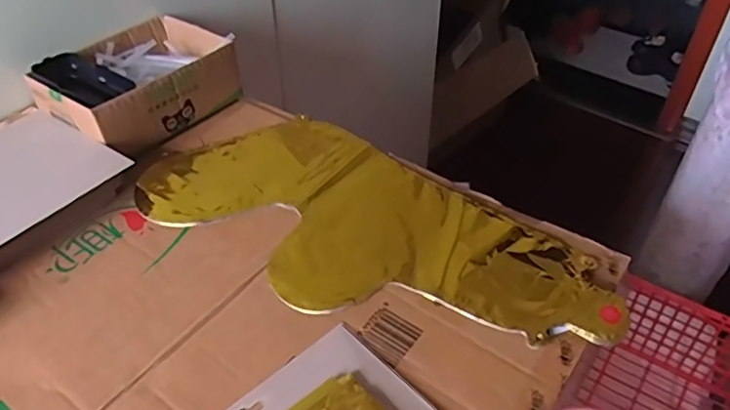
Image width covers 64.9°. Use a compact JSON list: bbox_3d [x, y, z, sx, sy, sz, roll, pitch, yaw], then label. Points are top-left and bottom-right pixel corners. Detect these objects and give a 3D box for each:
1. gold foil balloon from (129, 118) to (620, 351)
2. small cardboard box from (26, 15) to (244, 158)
[{"bbox_3d":[-0.002,0.017,0.510,0.423,0.017,0.191,26,48,27],"label":"gold foil balloon"},{"bbox_3d":[-0.248,-0.133,0.636,0.137,0.068,0.186,25,48,27],"label":"small cardboard box"}]

